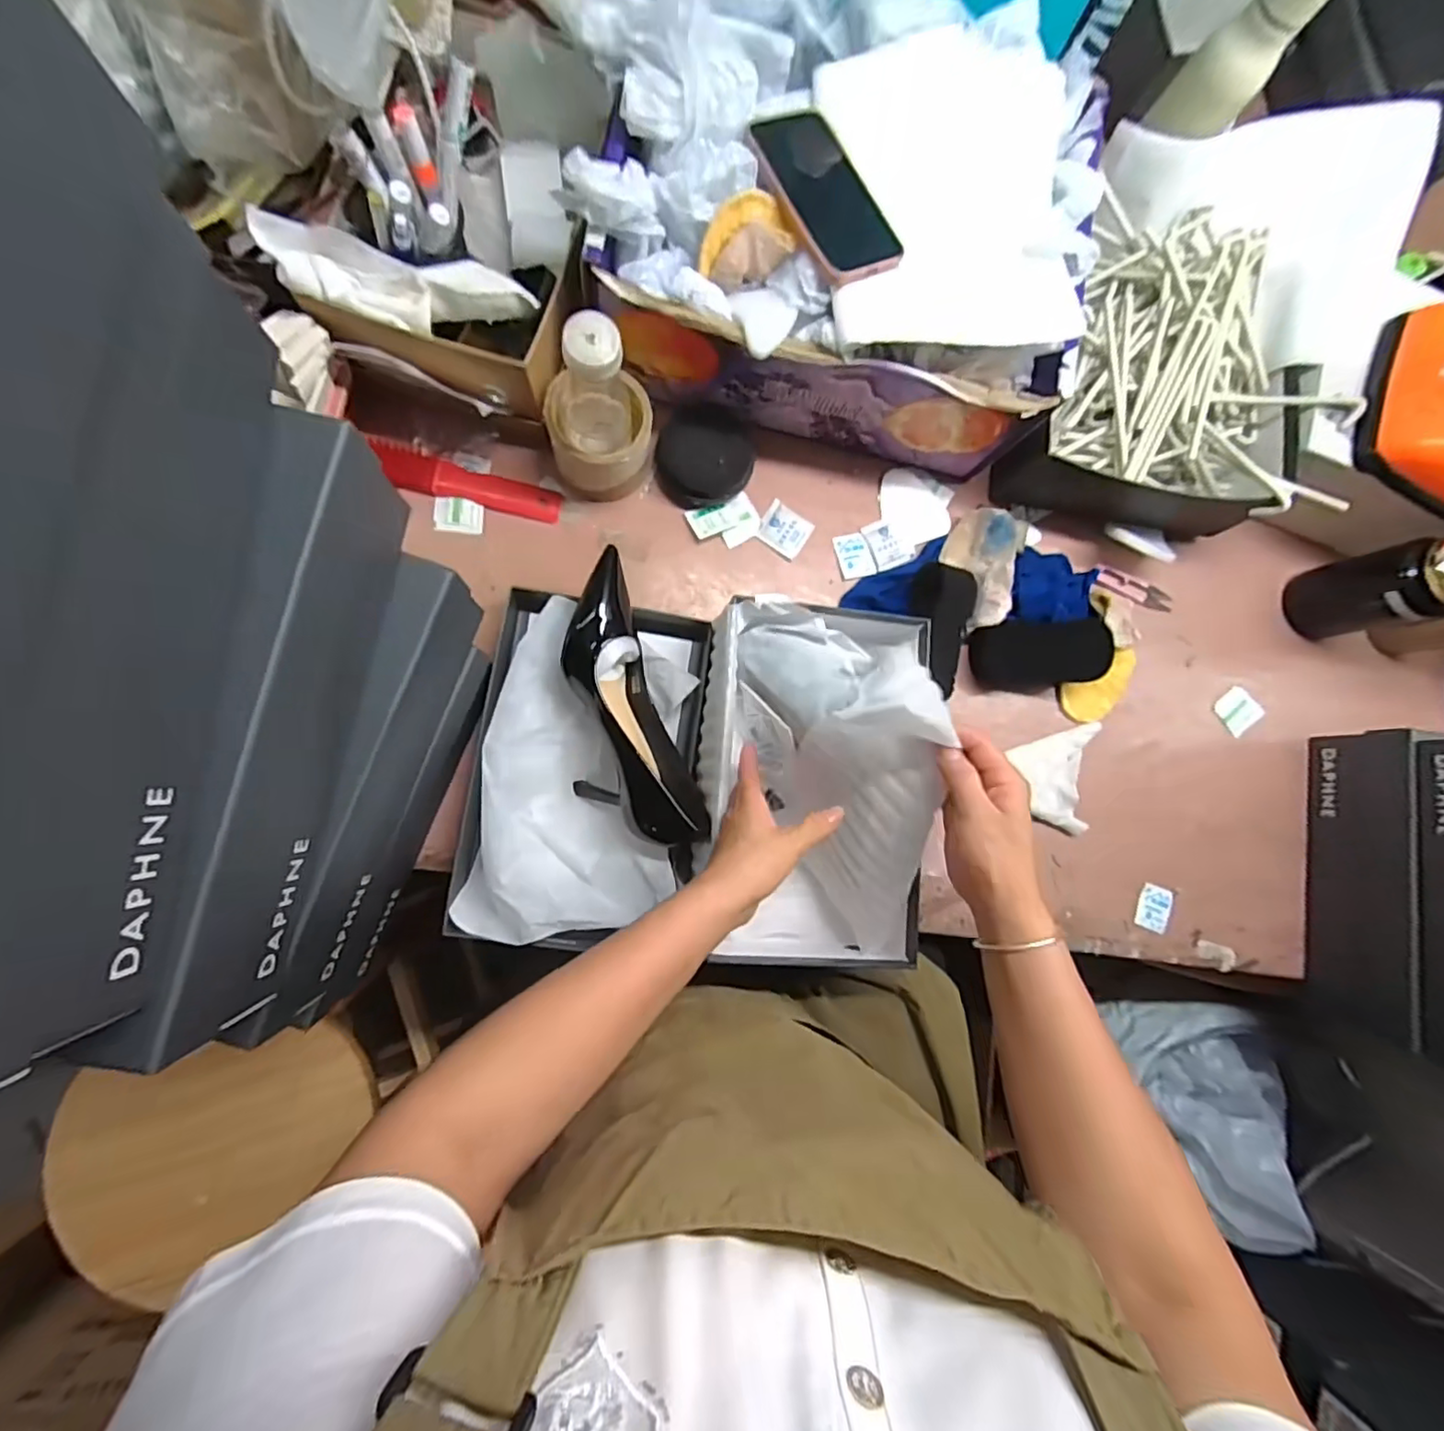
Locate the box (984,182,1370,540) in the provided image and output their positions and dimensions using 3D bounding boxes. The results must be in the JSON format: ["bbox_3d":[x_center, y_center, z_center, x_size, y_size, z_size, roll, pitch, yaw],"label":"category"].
[{"bbox_3d":[0.451,-0.345,0.637,0.286,0.110,0.287,12,84,-7],"label":"box"}]

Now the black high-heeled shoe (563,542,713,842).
[{"bbox_3d":[-0.097,-0.002,0.546,0.095,0.093,0.246,-20,89,-9],"label":"black high-heeled shoe"}]

